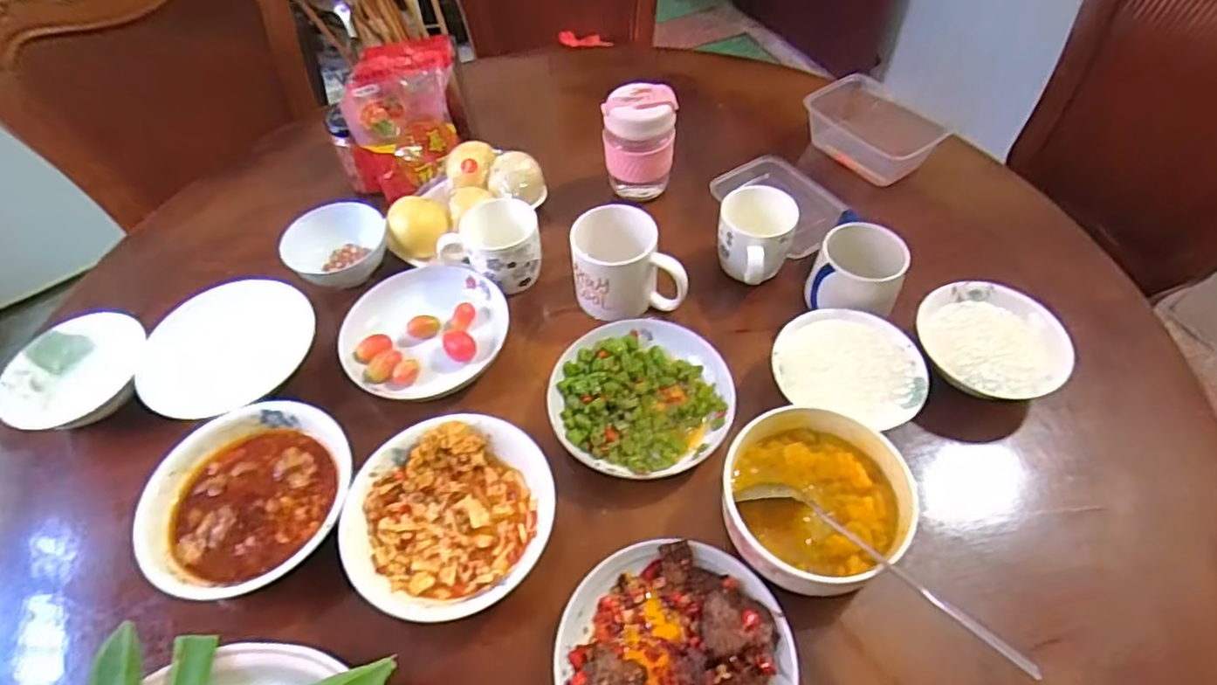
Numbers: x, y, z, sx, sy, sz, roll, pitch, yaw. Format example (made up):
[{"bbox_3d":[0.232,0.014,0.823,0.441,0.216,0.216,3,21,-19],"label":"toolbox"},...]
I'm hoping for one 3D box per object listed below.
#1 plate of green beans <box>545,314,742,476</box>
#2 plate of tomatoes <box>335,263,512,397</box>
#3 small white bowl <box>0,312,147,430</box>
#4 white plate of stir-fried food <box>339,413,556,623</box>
[{"bbox_3d":[0.032,0.052,0.643,0.173,0.037,0.167,-1,53,2],"label":"plate of green beans"},{"bbox_3d":[-0.199,-0.012,0.706,0.175,0.041,0.158,-26,56,-16],"label":"plate of tomatoes"},{"bbox_3d":[-0.558,0.030,0.678,0.139,0.037,0.137,-1,53,2],"label":"small white bowl"},{"bbox_3d":[-0.136,0.147,0.558,0.169,0.041,0.169,-1,53,2],"label":"white plate of stir-fried food"}]

